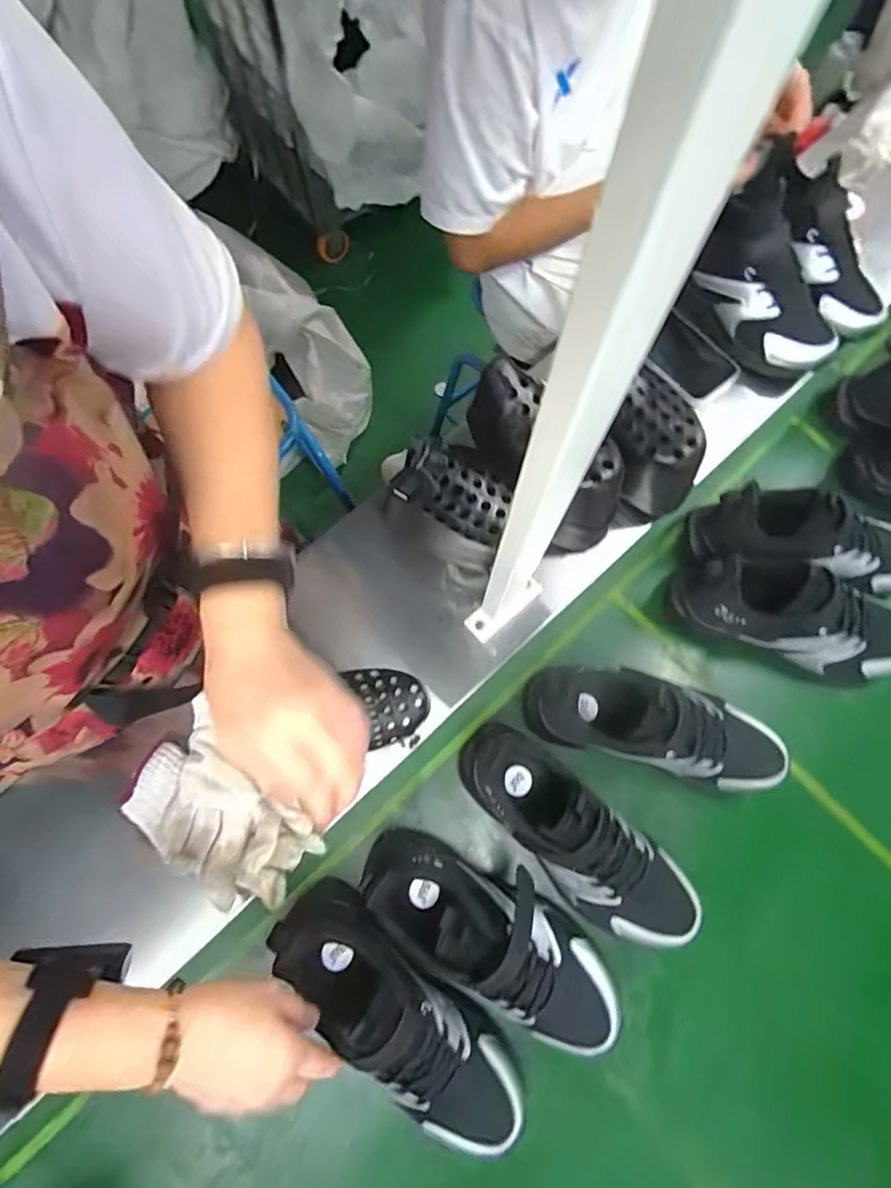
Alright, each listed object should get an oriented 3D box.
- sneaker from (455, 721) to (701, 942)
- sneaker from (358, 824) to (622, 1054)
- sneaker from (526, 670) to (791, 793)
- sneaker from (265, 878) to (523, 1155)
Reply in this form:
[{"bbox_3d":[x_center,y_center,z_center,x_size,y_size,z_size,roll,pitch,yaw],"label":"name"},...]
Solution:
[{"bbox_3d":[0.116,0.219,0.485,0.241,0.130,0.085,40,80,11],"label":"sneaker"},{"bbox_3d":[0.039,0.296,0.478,0.246,0.100,0.098,33,78,10],"label":"sneaker"},{"bbox_3d":[0.203,0.129,0.525,0.245,0.115,0.090,14,76,6],"label":"sneaker"},{"bbox_3d":[-0.043,0.348,0.447,0.240,0.109,0.082,45,79,-1],"label":"sneaker"}]

